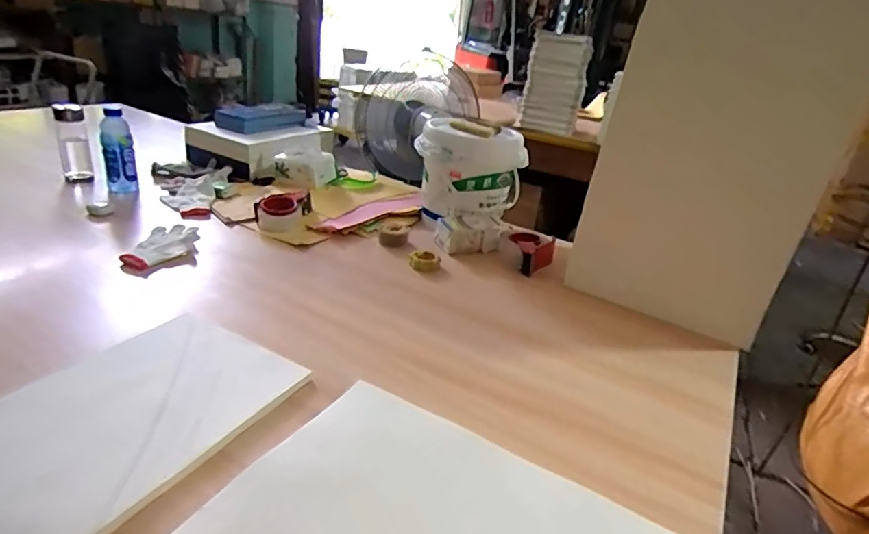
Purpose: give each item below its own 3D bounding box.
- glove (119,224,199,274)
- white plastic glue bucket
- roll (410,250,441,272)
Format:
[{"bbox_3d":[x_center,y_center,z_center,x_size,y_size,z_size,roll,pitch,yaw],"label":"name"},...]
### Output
[{"bbox_3d":[-0.552,-0.038,1.083,0.112,0.034,0.194,8,27,2],"label":"glove"},{"bbox_3d":[0.089,-0.256,1.353,0.277,0.201,0.224,9,26,3],"label":"white plastic glue bucket"},{"bbox_3d":[-0.020,-0.012,1.147,0.065,0.026,0.065,6,27,-3],"label":"roll"}]

